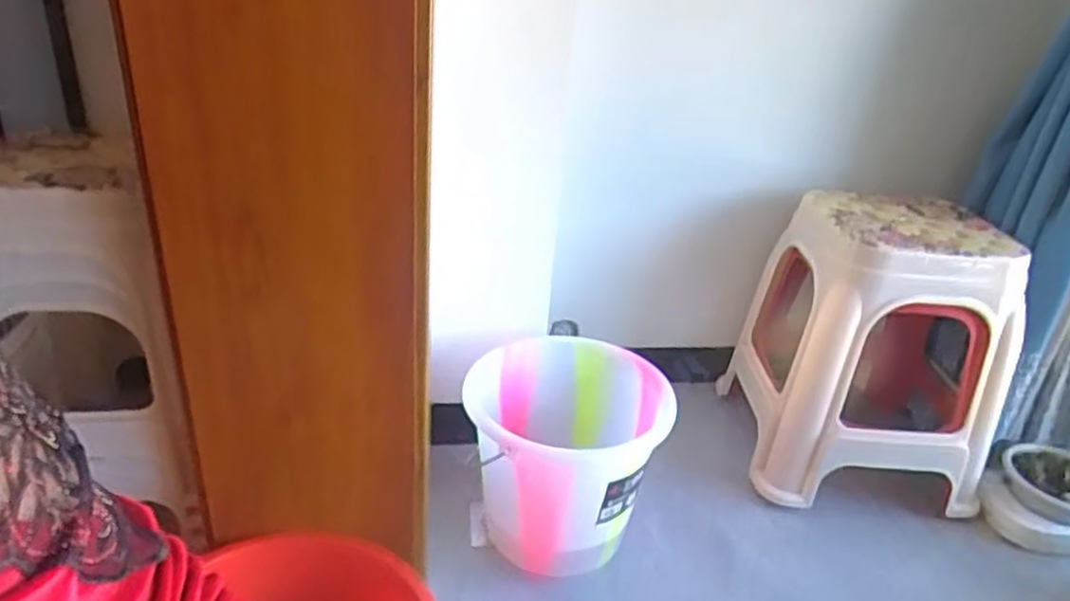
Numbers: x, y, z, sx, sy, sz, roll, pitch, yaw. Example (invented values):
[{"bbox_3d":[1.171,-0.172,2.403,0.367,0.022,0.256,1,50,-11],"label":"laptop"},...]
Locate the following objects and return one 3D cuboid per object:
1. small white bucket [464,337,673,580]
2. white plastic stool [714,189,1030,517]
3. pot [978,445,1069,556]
[{"bbox_3d":[0.038,0.235,1.063,0.278,0.263,0.263,5,27,-2],"label":"small white bucket"},{"bbox_3d":[0.595,0.071,1.287,0.359,0.443,0.385,4,27,-2],"label":"white plastic stool"},{"bbox_3d":[0.878,0.346,1.218,0.169,0.131,0.181,5,27,-2],"label":"pot"}]

